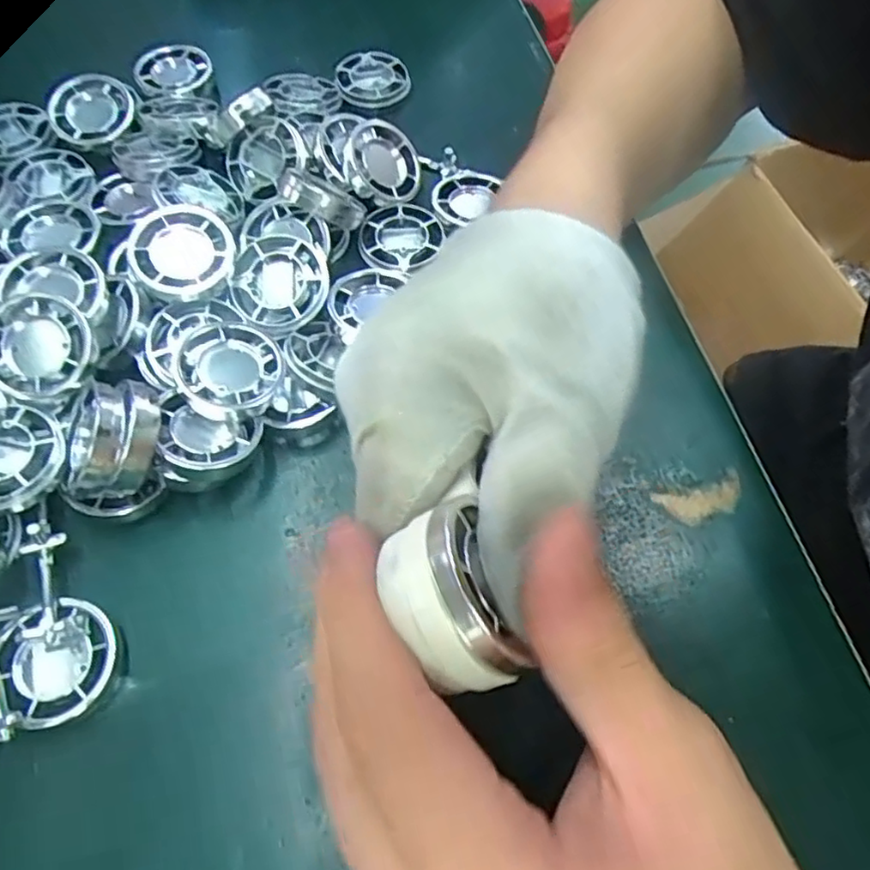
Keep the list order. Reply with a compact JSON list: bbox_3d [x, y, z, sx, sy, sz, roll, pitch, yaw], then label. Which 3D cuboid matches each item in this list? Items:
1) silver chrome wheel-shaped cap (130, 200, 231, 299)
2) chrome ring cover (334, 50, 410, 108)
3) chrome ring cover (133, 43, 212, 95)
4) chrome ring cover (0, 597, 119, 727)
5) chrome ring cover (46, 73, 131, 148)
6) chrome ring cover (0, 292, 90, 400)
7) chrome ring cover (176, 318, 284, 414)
[{"bbox_3d":[-0.098,-0.070,0.261,0.036,0.010,0.039,-24,76,-10],"label":"silver chrome wheel-shaped cap"},{"bbox_3d":[-0.035,-0.192,0.363,0.039,0.007,0.040,-21,66,-13],"label":"chrome ring cover"},{"bbox_3d":[-0.138,-0.192,0.355,0.039,0.008,0.034,-18,65,-11],"label":"chrome ring cover"},{"bbox_3d":[-0.118,0.071,0.213,0.033,0.018,0.036,-32,68,-17],"label":"chrome ring cover"},{"bbox_3d":[-0.165,-0.155,0.326,0.037,0.010,0.034,-22,84,-16],"label":"chrome ring cover"},{"bbox_3d":[-0.145,-0.032,0.244,0.036,0.013,0.036,-13,95,-6],"label":"chrome ring cover"},{"bbox_3d":[-0.075,-0.025,0.247,0.033,0.013,0.039,2,63,-2],"label":"chrome ring cover"}]

